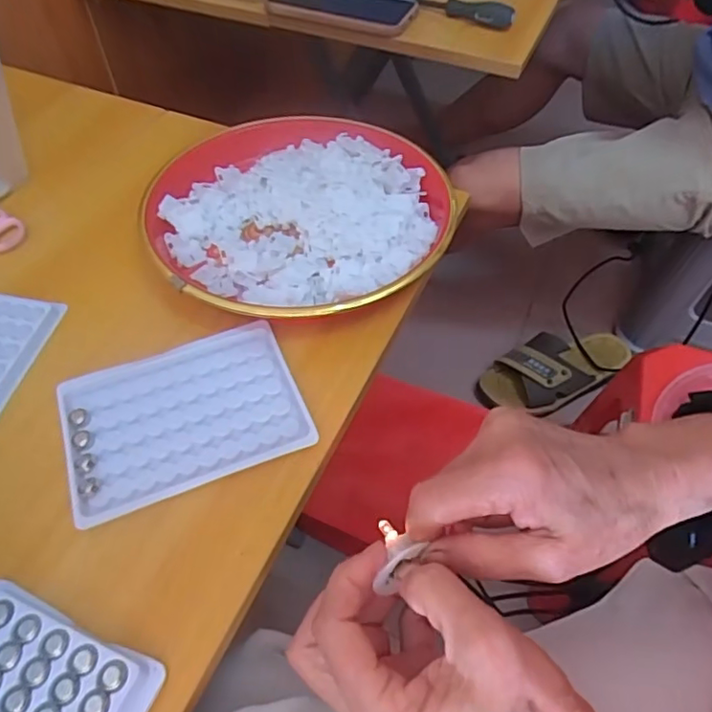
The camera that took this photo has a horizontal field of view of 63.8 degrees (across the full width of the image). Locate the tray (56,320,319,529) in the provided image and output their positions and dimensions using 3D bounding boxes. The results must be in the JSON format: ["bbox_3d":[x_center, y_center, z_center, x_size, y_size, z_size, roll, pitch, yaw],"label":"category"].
[{"bbox_3d":[-0.097,0.031,0.325,0.128,0.007,0.093,-18,55,-14],"label":"tray"}]

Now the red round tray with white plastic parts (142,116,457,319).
[{"bbox_3d":[-0.039,-0.106,0.416,0.211,0.027,0.201,0,53,0],"label":"red round tray with white plastic parts"}]

